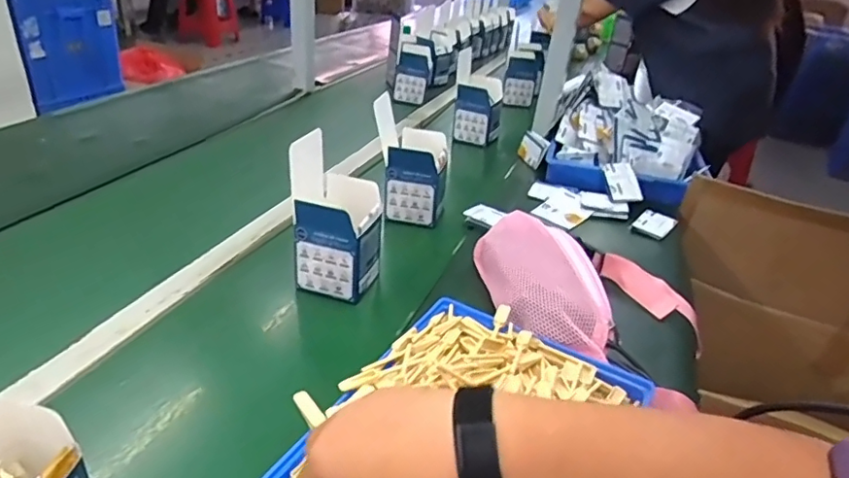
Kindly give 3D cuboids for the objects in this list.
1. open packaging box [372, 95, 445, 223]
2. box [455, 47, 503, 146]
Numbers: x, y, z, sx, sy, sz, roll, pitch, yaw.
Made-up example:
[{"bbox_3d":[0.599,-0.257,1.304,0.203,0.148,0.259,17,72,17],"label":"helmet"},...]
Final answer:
[{"bbox_3d":[-0.021,-0.117,0.844,0.108,0.161,0.094,1,29,-2],"label":"open packaging box"},{"bbox_3d":[0.116,-0.295,1.162,0.091,0.162,0.098,11,30,15],"label":"box"}]

